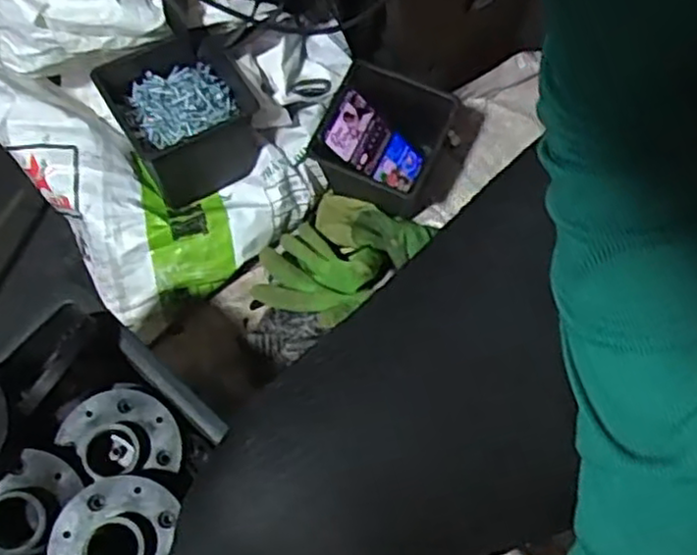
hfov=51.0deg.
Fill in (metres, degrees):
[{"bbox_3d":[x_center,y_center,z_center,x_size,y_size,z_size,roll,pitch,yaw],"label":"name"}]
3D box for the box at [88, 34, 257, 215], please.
[{"bbox_3d":[-0.172,-0.170,0.784,0.132,0.109,0.122,-30,73,-10],"label":"box"}]

